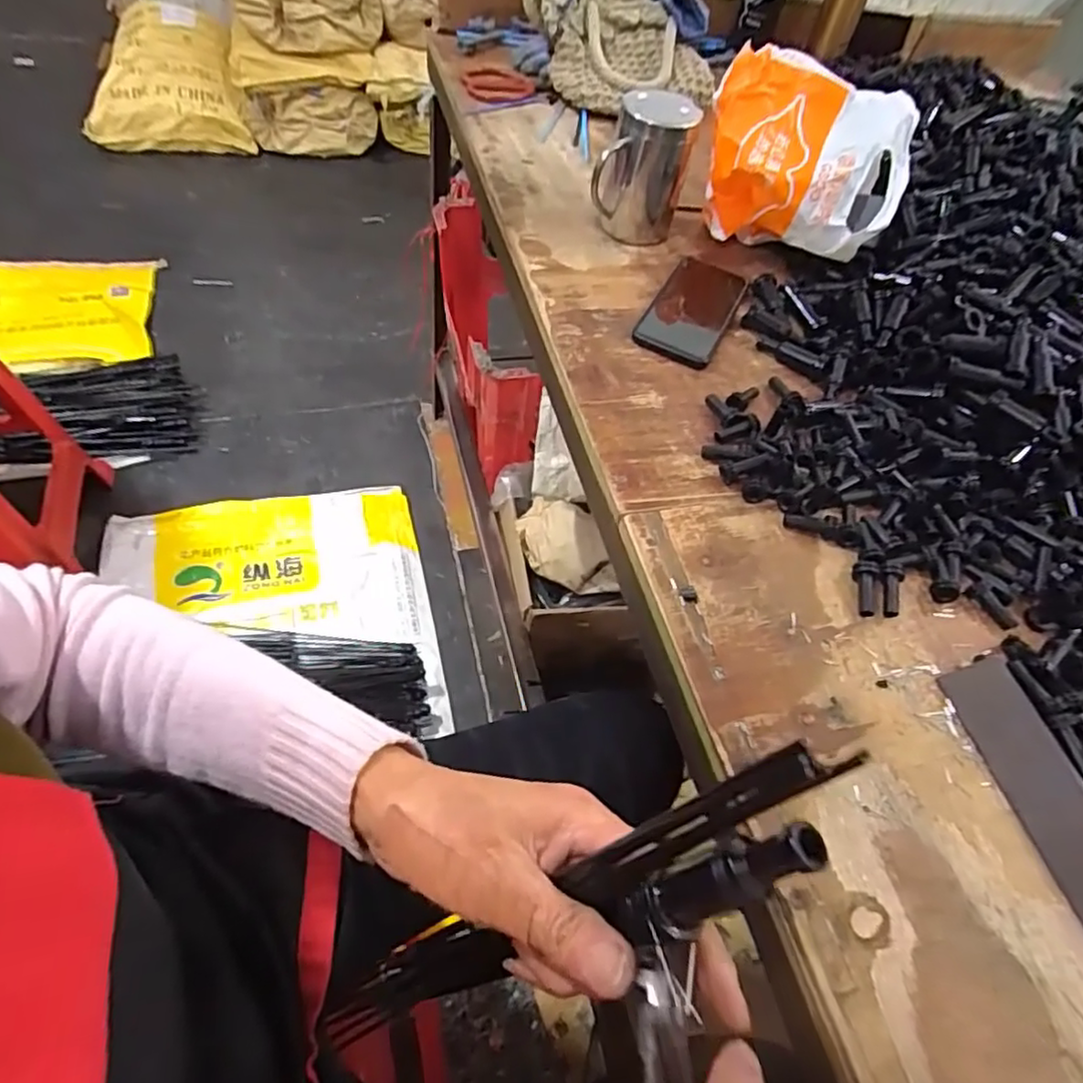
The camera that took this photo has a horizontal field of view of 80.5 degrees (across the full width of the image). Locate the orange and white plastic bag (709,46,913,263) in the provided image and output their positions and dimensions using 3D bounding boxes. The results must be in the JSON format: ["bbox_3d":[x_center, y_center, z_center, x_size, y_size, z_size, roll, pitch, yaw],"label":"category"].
[{"bbox_3d":[0.259,-0.377,0.647,0.195,0.137,0.119,22,55,6],"label":"orange and white plastic bag"}]

